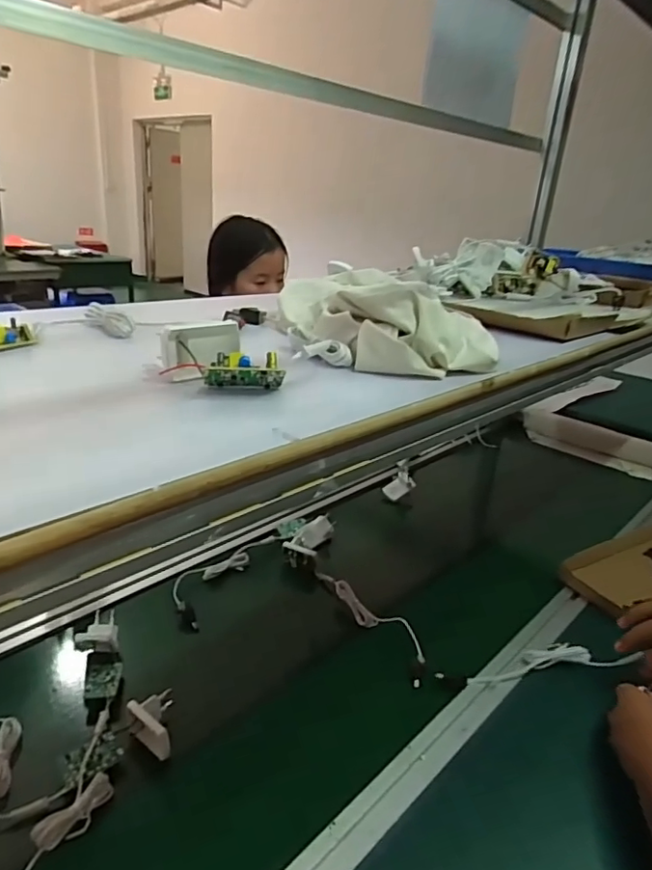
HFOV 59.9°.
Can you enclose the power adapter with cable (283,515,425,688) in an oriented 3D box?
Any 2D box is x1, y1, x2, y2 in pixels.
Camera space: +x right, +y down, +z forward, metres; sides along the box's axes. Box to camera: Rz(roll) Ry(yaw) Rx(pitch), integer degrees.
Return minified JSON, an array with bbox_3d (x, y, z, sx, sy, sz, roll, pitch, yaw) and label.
[{"bbox_3d":[0.020,0.224,0.797,0.099,0.051,0.331,-4,24,-22],"label":"power adapter with cable"}]

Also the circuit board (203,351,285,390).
[{"bbox_3d":[-0.057,-0.045,0.389,0.052,0.018,0.035,0,-19,-8],"label":"circuit board"}]

